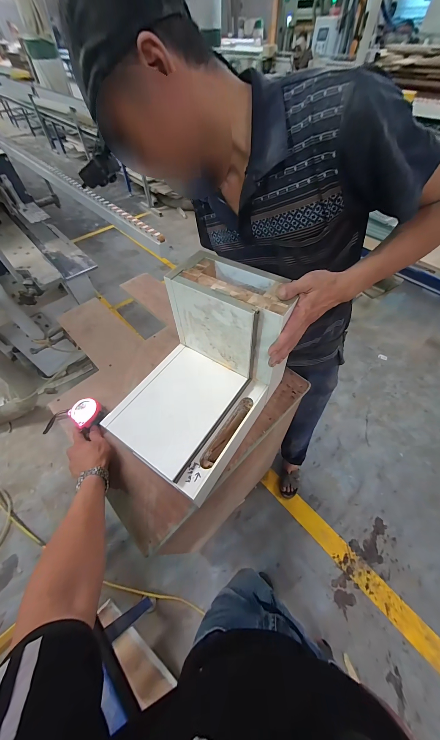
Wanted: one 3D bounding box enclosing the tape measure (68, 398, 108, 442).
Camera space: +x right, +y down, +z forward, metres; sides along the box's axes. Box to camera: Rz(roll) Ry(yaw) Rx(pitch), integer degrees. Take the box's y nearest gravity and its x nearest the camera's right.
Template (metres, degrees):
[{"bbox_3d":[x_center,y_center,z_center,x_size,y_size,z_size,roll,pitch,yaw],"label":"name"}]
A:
[{"bbox_3d":[-0.339,0.109,0.626,0.079,0.035,0.074,29,60,23],"label":"tape measure"}]

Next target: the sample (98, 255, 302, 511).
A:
[{"bbox_3d":[-0.040,0.015,0.525,0.241,0.314,0.365,24,57,20],"label":"sample"}]

